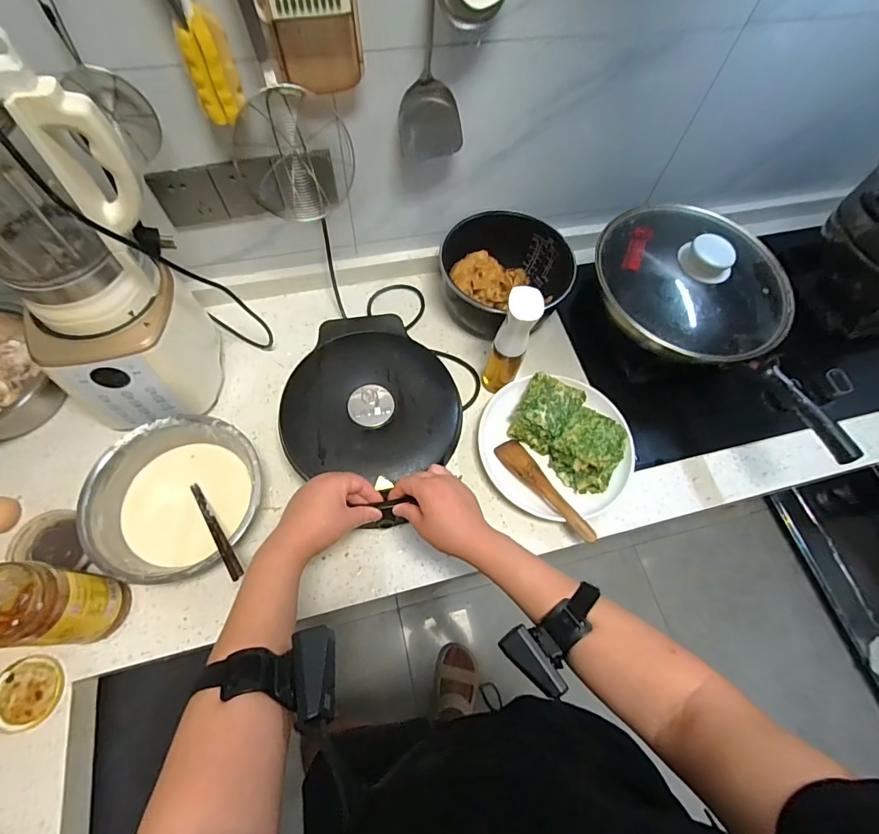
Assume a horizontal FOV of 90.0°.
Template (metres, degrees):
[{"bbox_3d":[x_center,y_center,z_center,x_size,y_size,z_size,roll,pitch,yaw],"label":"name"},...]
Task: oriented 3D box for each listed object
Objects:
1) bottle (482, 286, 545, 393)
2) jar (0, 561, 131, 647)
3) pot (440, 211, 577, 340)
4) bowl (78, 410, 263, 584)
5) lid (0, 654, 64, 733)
[{"bbox_3d":[0.111,-0.110,0.696,0.051,0.217,0.054,1,65,-3],"label":"bottle"},{"bbox_3d":[-0.471,0.231,0.535,0.092,0.169,0.080,1,65,-3],"label":"jar"},{"bbox_3d":[0.120,-0.258,0.827,0.234,0.121,0.234,1,65,-3],"label":"pot"},{"bbox_3d":[-0.375,0.120,0.642,0.221,0.080,0.225,1,65,-3],"label":"bowl"},{"bbox_3d":[-0.530,0.354,0.565,0.080,0.011,0.082,1,65,-3],"label":"lid"}]

